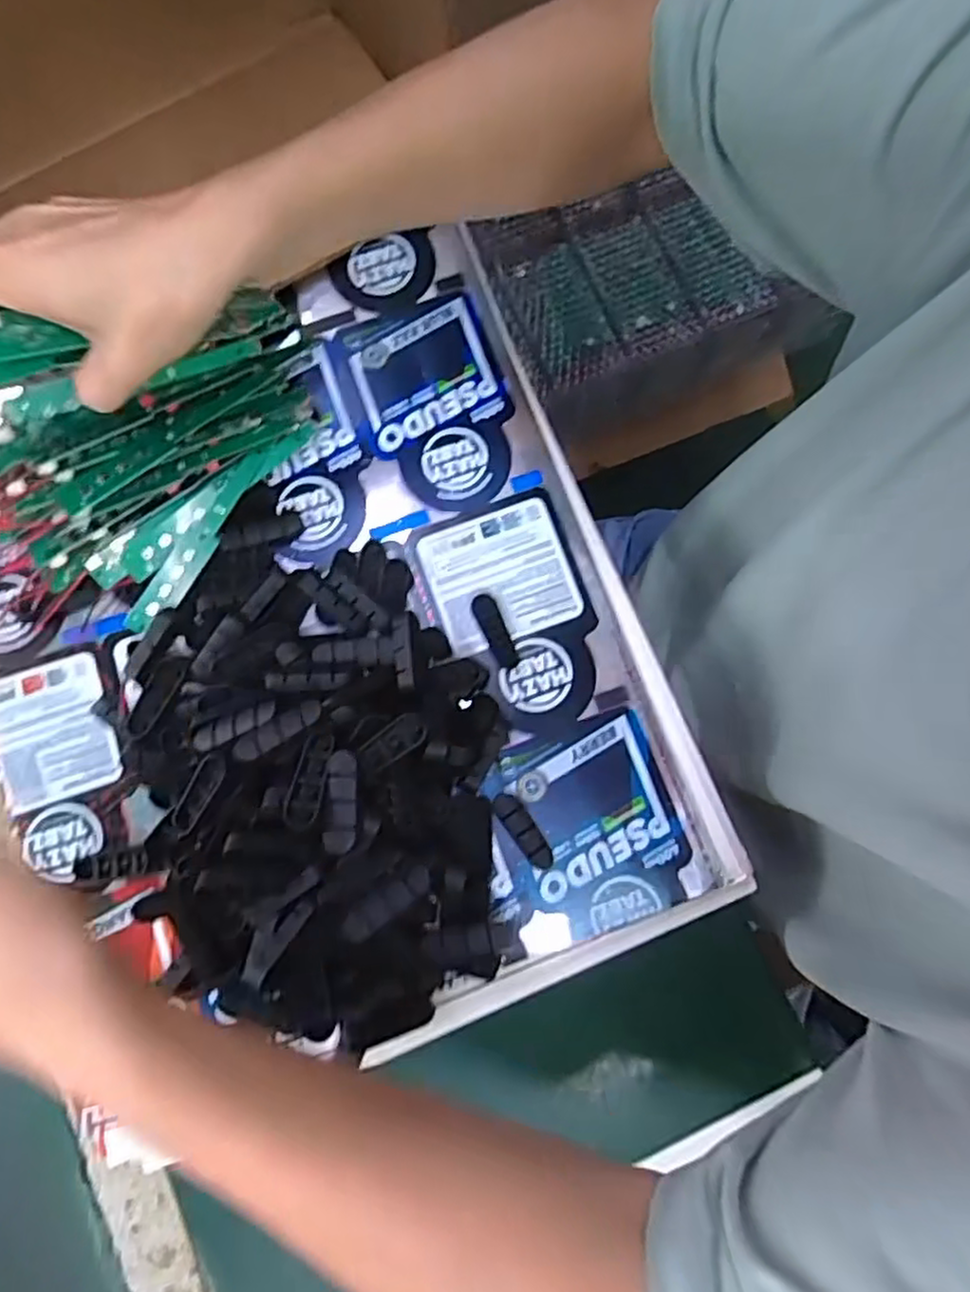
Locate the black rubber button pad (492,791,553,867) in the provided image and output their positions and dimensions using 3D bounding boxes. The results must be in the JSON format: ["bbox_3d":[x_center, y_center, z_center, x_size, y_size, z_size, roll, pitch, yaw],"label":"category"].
[{"bbox_3d":[0.022,0.107,0.408,0.014,0.010,0.048,-37,82,-7],"label":"black rubber button pad"}]

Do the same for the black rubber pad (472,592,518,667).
[{"bbox_3d":[0.006,-0.009,0.427,0.013,0.010,0.046,-25,81,-5],"label":"black rubber pad"}]

